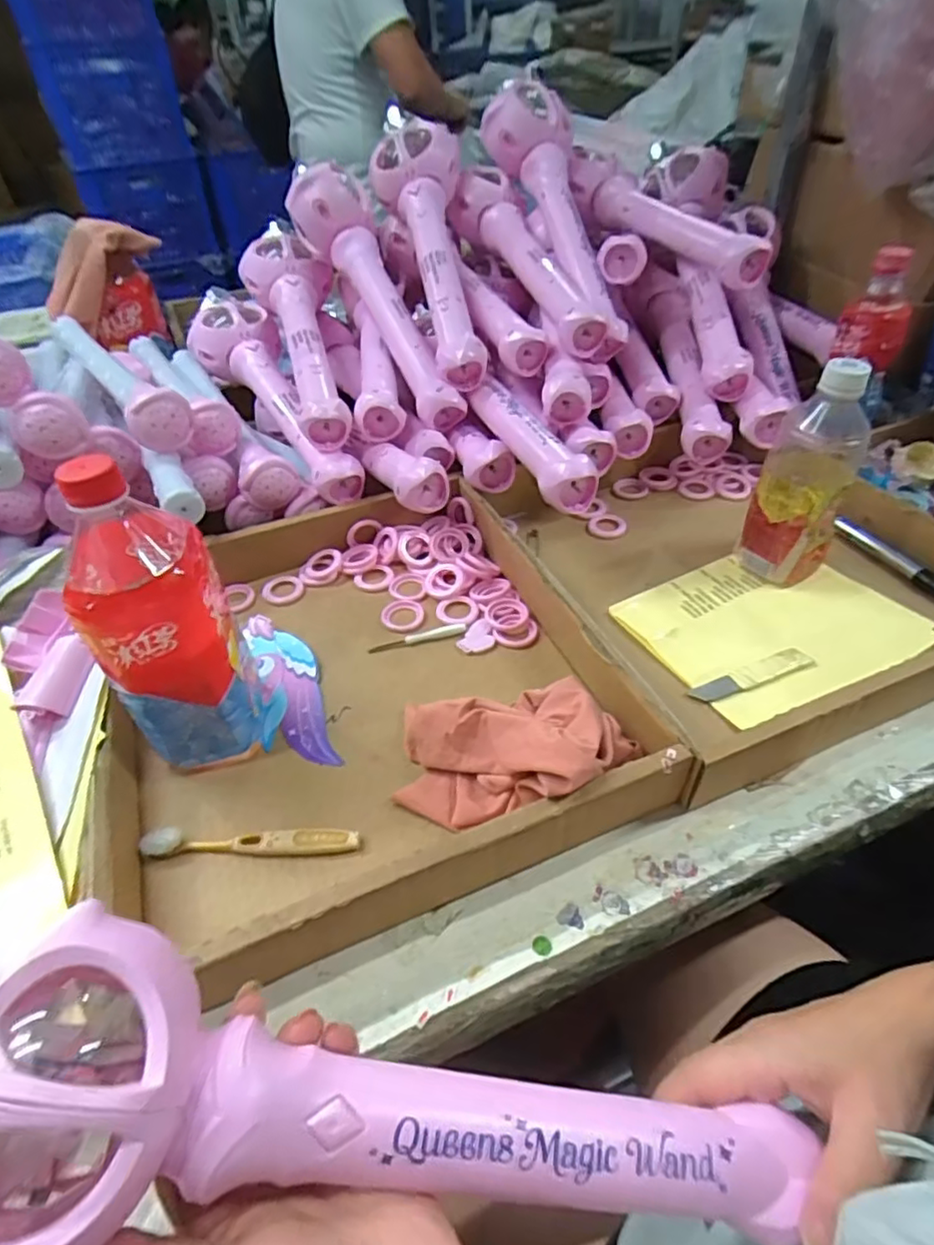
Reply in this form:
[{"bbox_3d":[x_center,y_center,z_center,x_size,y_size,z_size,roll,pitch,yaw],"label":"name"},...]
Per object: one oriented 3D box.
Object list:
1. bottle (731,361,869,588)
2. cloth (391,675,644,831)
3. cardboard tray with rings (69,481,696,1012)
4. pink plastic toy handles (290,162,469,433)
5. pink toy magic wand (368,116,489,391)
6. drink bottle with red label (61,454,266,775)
[{"bbox_3d":[0.281,-0.120,0.527,0.068,0.184,0.067,21,50,23],"label":"bottle"},{"bbox_3d":[0.033,0.077,0.418,0.161,0.070,0.105,3,45,6],"label":"cloth"},{"bbox_3d":[-0.074,0.028,0.485,0.355,0.063,0.389,-12,44,-8],"label":"cardboard tray with rings"},{"bbox_3d":[-0.089,-0.333,0.659,0.079,0.074,0.306,-24,78,-20],"label":"pink plastic toy handles"},{"bbox_3d":[-0.036,-0.385,0.662,0.094,0.086,0.323,-9,71,-5],"label":"pink toy magic wand"},{"bbox_3d":[-0.194,-0.003,0.413,0.082,0.215,0.095,-21,48,-17],"label":"drink bottle with red label"}]

